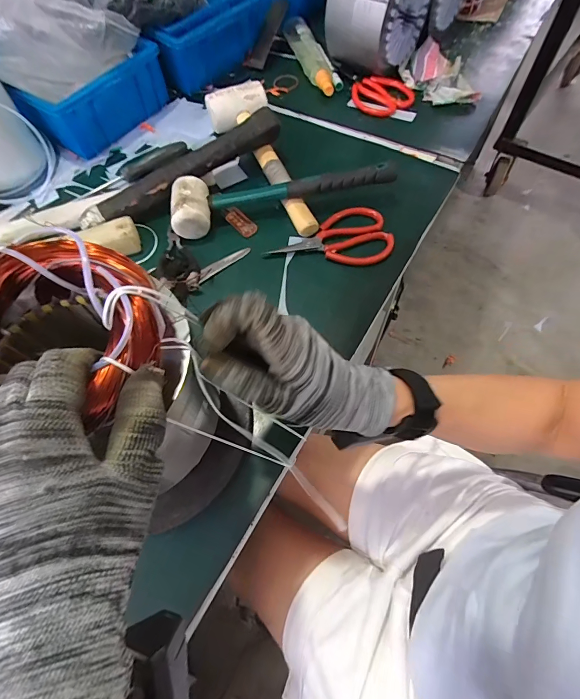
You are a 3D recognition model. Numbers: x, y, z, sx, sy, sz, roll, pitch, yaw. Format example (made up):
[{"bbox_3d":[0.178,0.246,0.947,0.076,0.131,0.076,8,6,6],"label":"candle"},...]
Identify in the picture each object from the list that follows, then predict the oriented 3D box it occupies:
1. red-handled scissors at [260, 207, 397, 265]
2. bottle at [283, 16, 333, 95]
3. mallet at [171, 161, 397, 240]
[{"bbox_3d":[0.048,-0.143,0.455,0.155,0.017,0.085,-4,62,0],"label":"red-handled scissors"},{"bbox_3d":[0.032,-0.507,0.621,0.033,0.031,0.202,-14,63,-6],"label":"bottle"},{"bbox_3d":[-0.010,-0.198,0.466,0.282,0.050,0.075,-7,62,-2],"label":"mallet"}]

